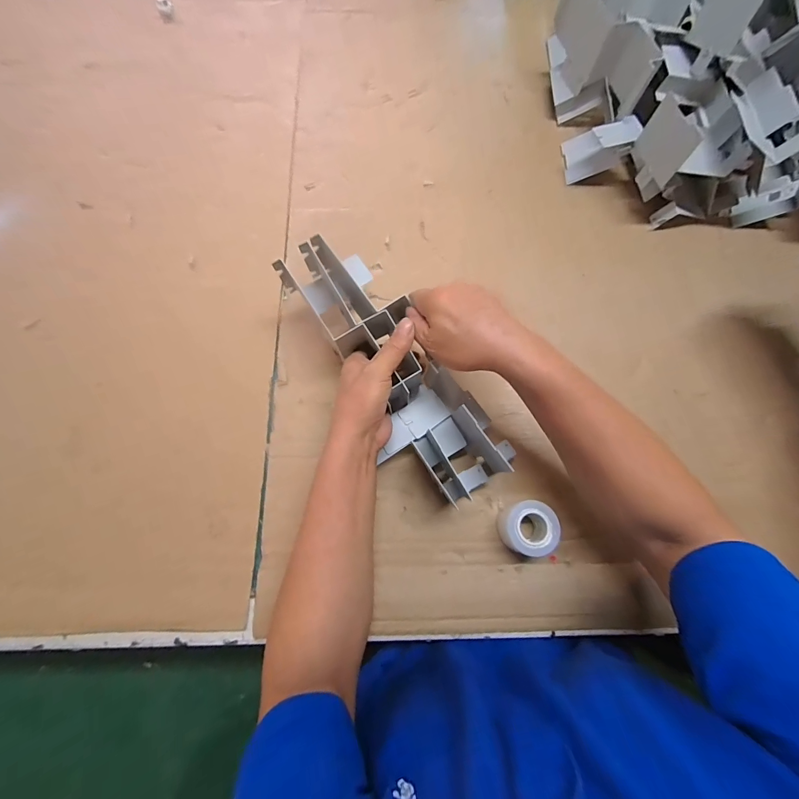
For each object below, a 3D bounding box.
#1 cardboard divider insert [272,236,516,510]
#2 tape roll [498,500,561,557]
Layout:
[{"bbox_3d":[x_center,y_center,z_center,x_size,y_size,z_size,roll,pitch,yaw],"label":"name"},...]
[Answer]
[{"bbox_3d":[-0.006,-0.033,0.434,0.114,0.080,0.339,-35,83,-8],"label":"cardboard divider insert"},{"bbox_3d":[0.142,0.141,0.411,0.054,0.039,0.055,0,73,-1],"label":"tape roll"}]

